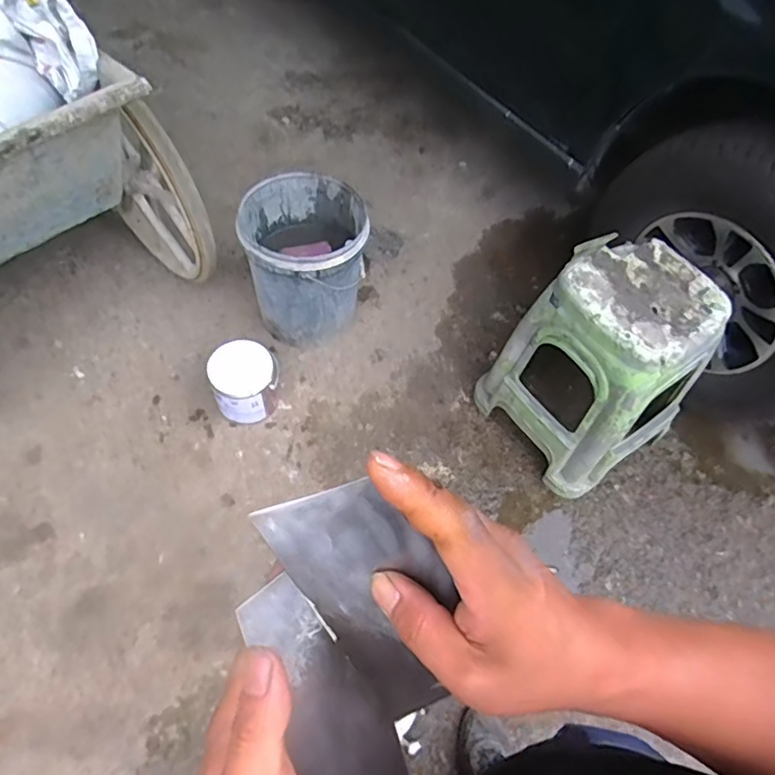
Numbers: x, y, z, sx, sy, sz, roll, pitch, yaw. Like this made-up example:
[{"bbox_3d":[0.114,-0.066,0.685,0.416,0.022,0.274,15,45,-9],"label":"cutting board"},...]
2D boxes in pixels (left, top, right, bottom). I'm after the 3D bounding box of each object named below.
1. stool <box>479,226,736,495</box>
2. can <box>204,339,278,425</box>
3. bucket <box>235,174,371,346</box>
[{"bbox_3d":[0.500,-0.055,1.370,0.344,0.485,0.396,-31,66,-21],"label":"stool"},{"bbox_3d":[-0.365,-0.007,1.490,0.162,0.174,0.173,2,59,-3],"label":"can"},{"bbox_3d":[-0.220,-0.327,1.586,0.302,0.382,0.316,2,59,-3],"label":"bucket"}]

